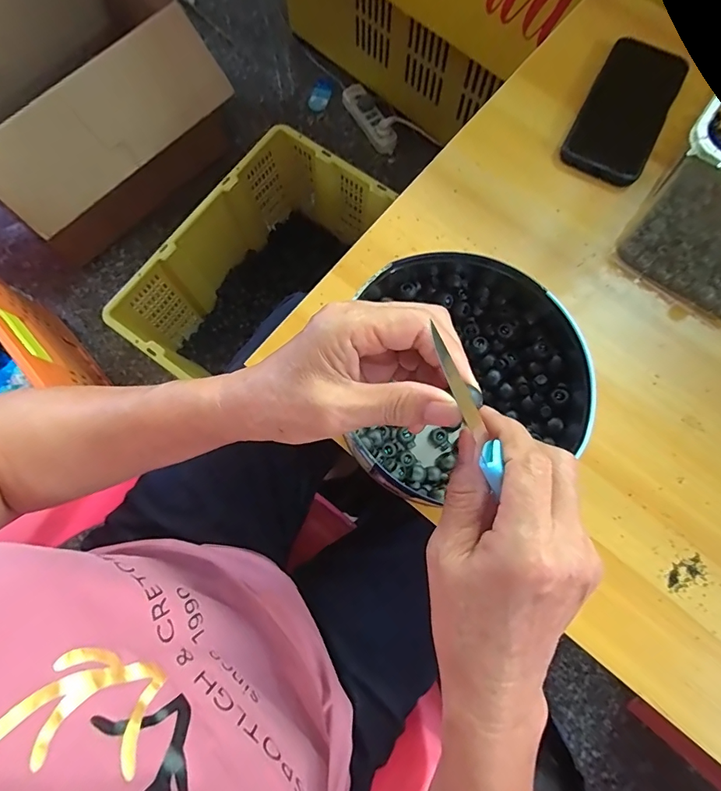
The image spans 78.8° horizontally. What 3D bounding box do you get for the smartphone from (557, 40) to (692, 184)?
[{"bbox_3d":[0.266,-0.289,0.440,0.077,0.009,0.155,26,84,7],"label":"smartphone"}]

